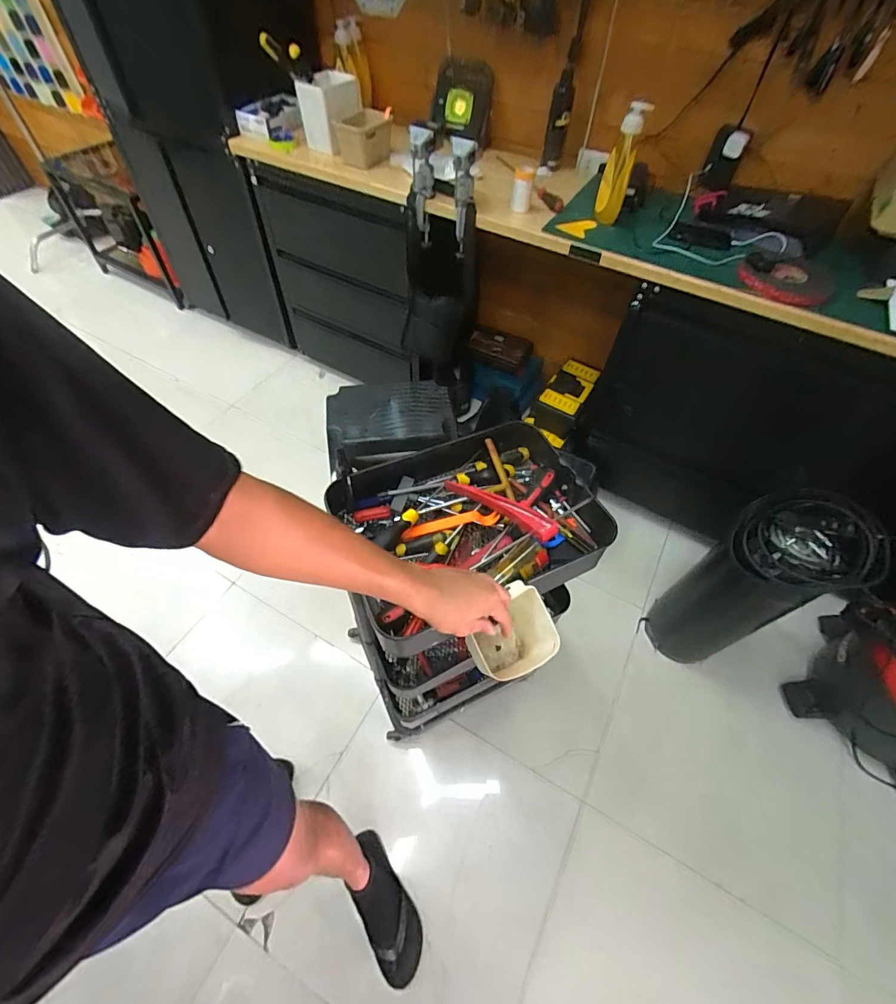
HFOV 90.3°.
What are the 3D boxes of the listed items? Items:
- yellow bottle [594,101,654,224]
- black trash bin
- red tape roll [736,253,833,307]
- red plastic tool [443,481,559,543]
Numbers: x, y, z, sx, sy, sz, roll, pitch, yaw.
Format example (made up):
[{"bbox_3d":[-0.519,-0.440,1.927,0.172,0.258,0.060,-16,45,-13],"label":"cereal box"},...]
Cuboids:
[{"bbox_3d":[0.413,-0.808,1.070,0.065,0.239,0.090,16,56,9],"label":"yellow bottle"},{"bbox_3d":[0.737,0.240,1.153,0.229,0.626,0.197,35,60,20],"label":"black trash bin"},{"bbox_3d":[0.770,-0.514,1.016,0.185,0.032,0.188,1,55,-2],"label":"red tape roll"},{"bbox_3d":[0.087,0.008,0.756,0.214,0.024,0.040,26,56,30],"label":"red plastic tool"}]

